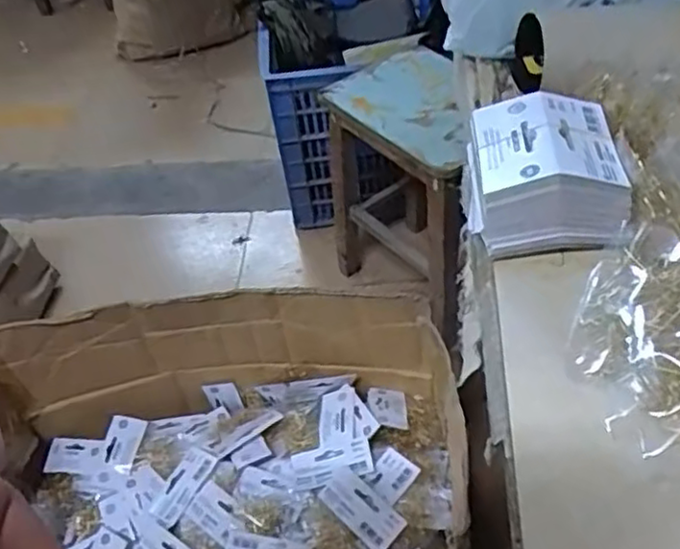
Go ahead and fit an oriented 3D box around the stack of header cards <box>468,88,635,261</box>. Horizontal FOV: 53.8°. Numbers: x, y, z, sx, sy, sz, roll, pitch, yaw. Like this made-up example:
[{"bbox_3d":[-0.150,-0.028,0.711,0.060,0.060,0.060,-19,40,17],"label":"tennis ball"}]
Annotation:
[{"bbox_3d":[0.147,-0.074,0.488,0.103,0.058,0.119,1,47,8],"label":"stack of header cards"}]

